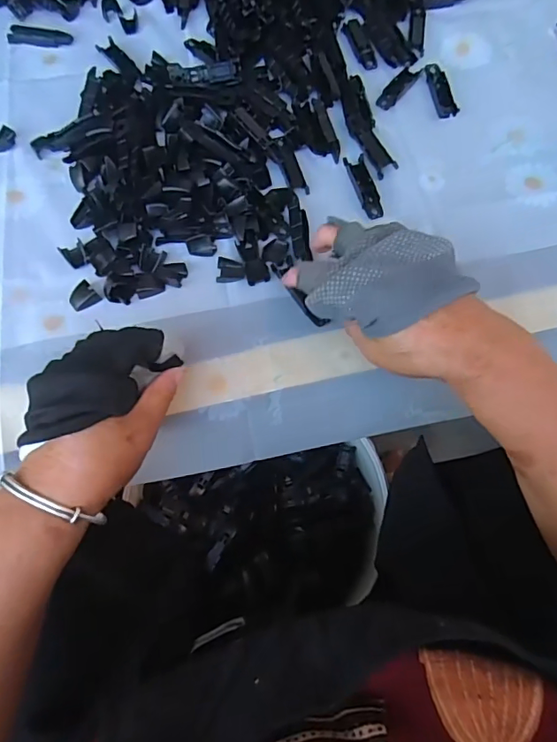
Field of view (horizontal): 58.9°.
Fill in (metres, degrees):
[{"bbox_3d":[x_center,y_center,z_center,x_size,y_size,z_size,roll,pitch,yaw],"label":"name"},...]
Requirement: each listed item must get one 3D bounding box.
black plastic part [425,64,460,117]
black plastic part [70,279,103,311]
[{"bbox_3d":[0.154,-0.267,0.468,0.020,0.007,0.063,-8,70,-1],"label":"black plastic part"},{"bbox_3d":[-0.158,-0.059,0.397,0.022,0.004,0.023,-42,74,-13],"label":"black plastic part"}]

